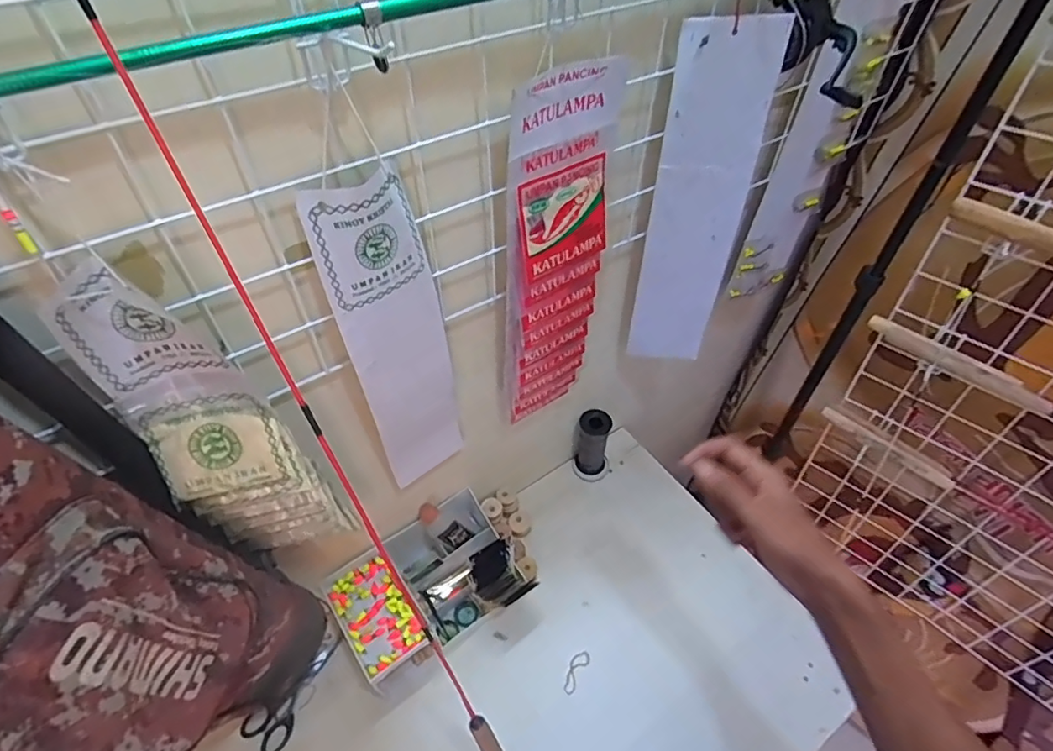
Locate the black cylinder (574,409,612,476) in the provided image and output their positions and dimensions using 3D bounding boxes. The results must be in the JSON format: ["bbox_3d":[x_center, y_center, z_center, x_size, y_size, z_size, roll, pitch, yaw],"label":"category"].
[{"bbox_3d":[0.107,0.108,0.892,0.054,0.118,0.055,6,49,5],"label":"black cylinder"}]

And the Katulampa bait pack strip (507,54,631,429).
[{"bbox_3d":[0.034,-0.101,0.578,0.123,0.398,0.027,-30,56,-23],"label":"Katulampa bait pack strip"}]

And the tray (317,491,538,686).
[{"bbox_3d":[-0.133,0.285,0.748,0.226,0.093,0.162,-25,54,-20],"label":"tray"}]

